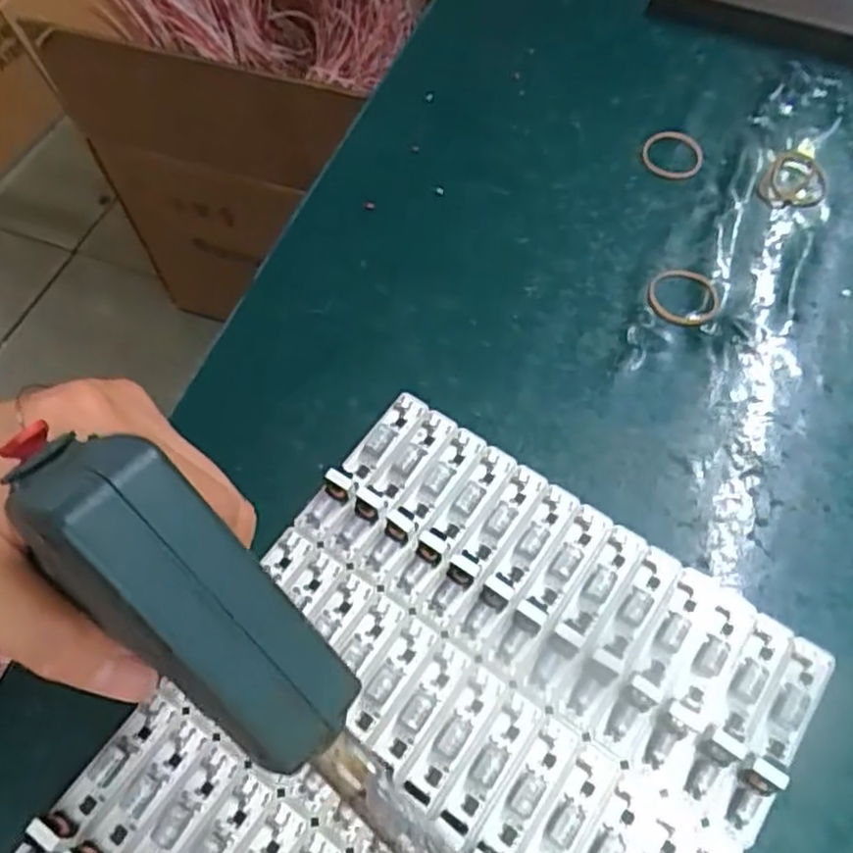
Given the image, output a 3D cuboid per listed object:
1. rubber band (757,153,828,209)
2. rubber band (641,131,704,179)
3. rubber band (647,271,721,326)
[{"bbox_3d":[0.183,-0.121,0.363,0.029,0.005,0.040,38,70,19],"label":"rubber band"},{"bbox_3d":[0.128,-0.141,0.380,0.031,0.006,0.031,-1,63,2],"label":"rubber band"},{"bbox_3d":[0.119,-0.060,0.338,0.032,0.004,0.030,6,63,5],"label":"rubber band"}]

